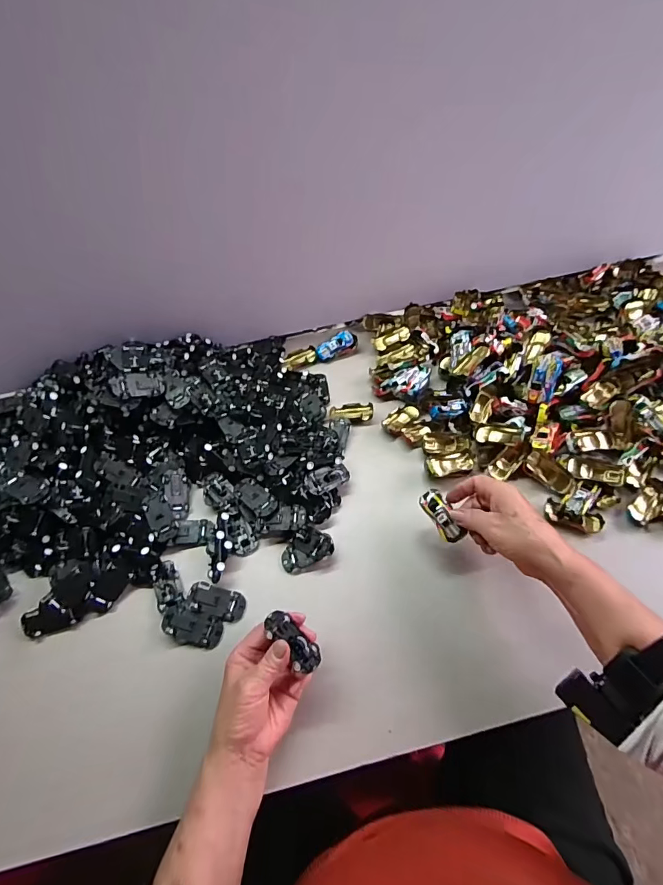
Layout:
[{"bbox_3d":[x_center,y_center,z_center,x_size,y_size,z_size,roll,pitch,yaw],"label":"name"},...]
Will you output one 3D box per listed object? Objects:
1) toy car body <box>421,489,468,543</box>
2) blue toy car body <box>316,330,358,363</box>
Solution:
[{"bbox_3d":[0.124,0.083,0.479,0.025,0.018,0.064,-34,67,9],"label":"toy car body"},{"bbox_3d":[0.010,-0.156,0.698,0.068,0.023,0.029,-32,59,-15],"label":"blue toy car body"}]

